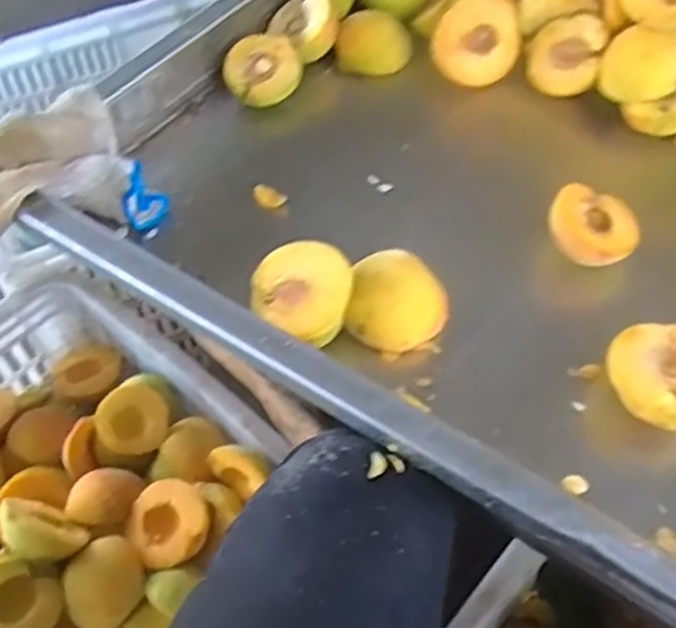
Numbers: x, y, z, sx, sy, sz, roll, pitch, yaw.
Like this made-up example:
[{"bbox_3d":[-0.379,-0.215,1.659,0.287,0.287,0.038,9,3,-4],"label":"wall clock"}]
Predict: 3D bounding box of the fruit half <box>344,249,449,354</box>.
[{"bbox_3d":[0.037,-0.007,0.463,0.057,0.034,0.050,7,55,7],"label":"fruit half"}]

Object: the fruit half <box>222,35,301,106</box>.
[{"bbox_3d":[-0.063,-0.194,0.603,0.061,0.053,0.024,-24,37,-14],"label":"fruit half"}]

